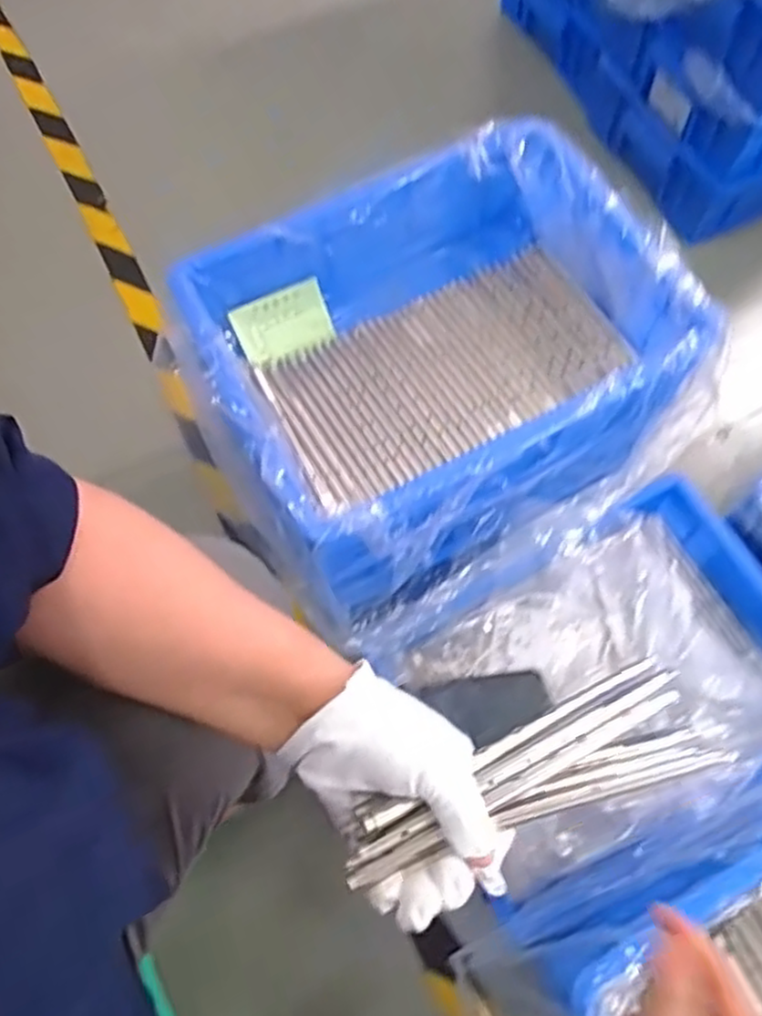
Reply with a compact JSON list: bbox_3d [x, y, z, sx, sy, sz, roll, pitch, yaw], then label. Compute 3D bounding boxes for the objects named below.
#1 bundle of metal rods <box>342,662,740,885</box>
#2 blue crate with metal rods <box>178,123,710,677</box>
[{"bbox_3d":[0.085,0.139,0.376,0.221,0.025,0.062,-12,67,-23],"label":"bundle of metal rods"},{"bbox_3d":[0.064,-0.134,0.673,0.417,0.138,0.349,-30,70,-12],"label":"blue crate with metal rods"}]

